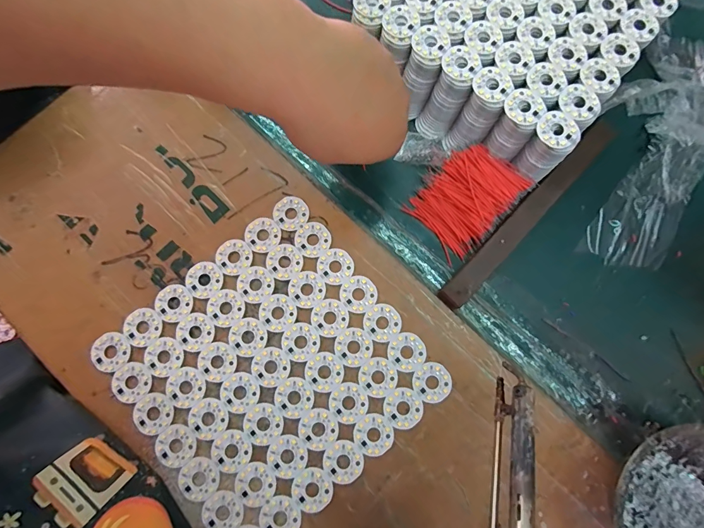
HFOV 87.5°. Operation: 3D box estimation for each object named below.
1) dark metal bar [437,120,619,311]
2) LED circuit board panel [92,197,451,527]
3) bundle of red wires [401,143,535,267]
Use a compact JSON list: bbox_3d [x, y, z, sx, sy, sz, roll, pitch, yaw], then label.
[{"bbox_3d":[0.157,-0.047,0.320,0.020,0.015,0.220,44,81,8],"label":"dark metal bar"},{"bbox_3d":[-0.065,0.083,0.297,0.206,0.004,0.209,-39,81,-8],"label":"LED circuit board panel"},{"bbox_3d":[0.101,-0.058,0.321,0.091,0.019,0.067,-44,82,-8],"label":"bundle of red wires"}]

